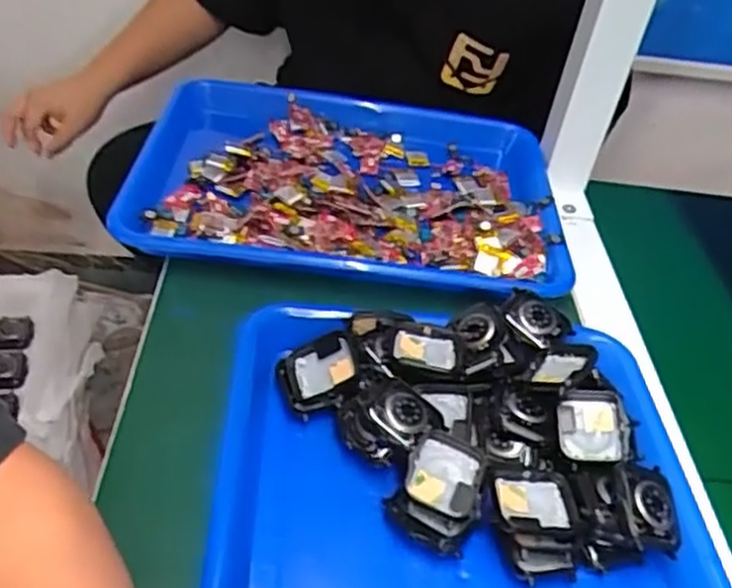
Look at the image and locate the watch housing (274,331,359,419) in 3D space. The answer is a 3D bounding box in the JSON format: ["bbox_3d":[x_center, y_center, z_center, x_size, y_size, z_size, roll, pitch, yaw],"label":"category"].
[{"bbox_3d":[-0.028,0.049,0.437,0.047,0.011,0.044,-22,58,12],"label":"watch housing"}]

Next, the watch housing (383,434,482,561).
[{"bbox_3d":[0.037,0.104,0.380,0.041,0.025,0.052,27,49,5],"label":"watch housing"}]

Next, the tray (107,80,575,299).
[{"bbox_3d":[-0.018,-0.089,0.605,0.346,0.038,0.244,8,41,0],"label":"tray"}]

